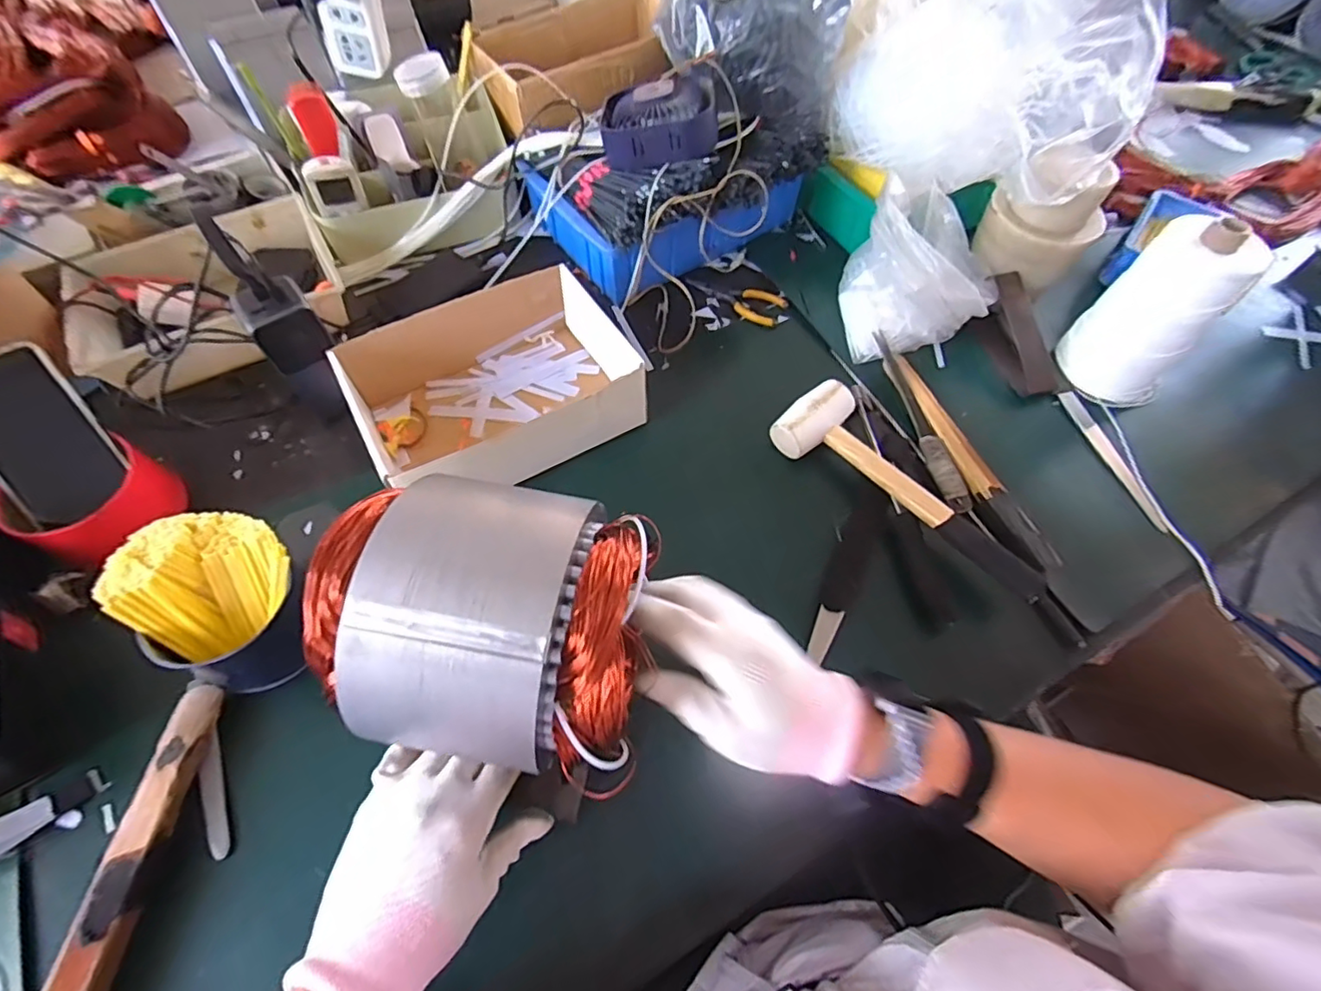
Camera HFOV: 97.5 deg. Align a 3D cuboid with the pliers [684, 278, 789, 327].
[{"bbox_3d":[0.086,-0.229,0.674,0.117,0.007,0.050,18,62,8],"label":"pliers"}]

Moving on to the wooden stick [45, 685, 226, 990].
[{"bbox_3d":[-0.336,0.258,0.353,0.028,0.027,0.269,5,61,-1],"label":"wooden stick"}]

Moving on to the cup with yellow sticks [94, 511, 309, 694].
[{"bbox_3d":[-0.315,0.077,0.423,0.106,0.093,0.100,1,61,-2],"label":"cup with yellow sticks"}]

